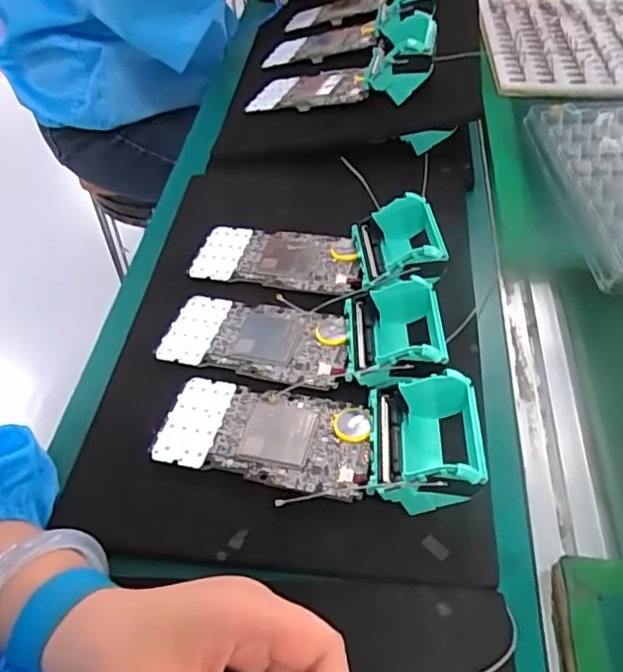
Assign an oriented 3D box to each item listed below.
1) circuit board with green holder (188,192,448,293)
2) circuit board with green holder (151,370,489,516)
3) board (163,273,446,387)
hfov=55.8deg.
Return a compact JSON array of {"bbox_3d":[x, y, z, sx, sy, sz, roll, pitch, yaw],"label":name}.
[{"bbox_3d":[0.001,-0.069,0.445,0.192,0.041,0.081,3,51,7],"label":"circuit board with green holder"},{"bbox_3d":[0.001,0.053,0.345,0.190,0.040,0.075,5,51,9],"label":"circuit board with green holder"},{"bbox_3d":[-0.010,-0.008,0.397,0.194,0.041,0.082,4,51,8],"label":"board"}]

